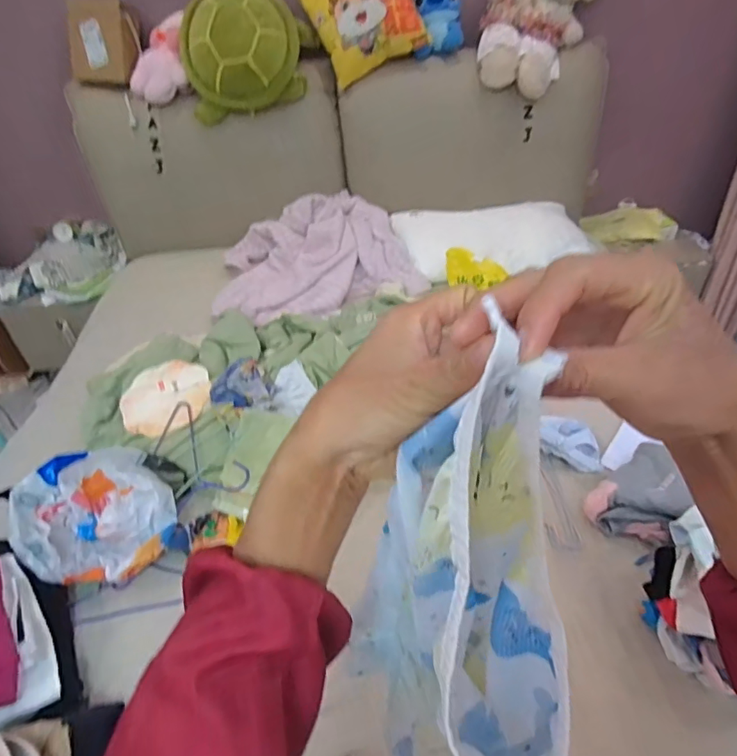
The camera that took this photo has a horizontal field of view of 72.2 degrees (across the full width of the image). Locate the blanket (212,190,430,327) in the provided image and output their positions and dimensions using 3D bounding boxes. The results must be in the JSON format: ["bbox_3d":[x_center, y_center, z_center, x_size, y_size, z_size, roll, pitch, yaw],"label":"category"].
[{"bbox_3d":[-0.187,-0.415,1.669,0.621,0.170,0.542,-11,41,-9],"label":"blanket"}]

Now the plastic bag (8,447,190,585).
[{"bbox_3d":[-0.483,0.240,0.899,0.235,0.150,0.218,-29,46,-27],"label":"plastic bag"}]

